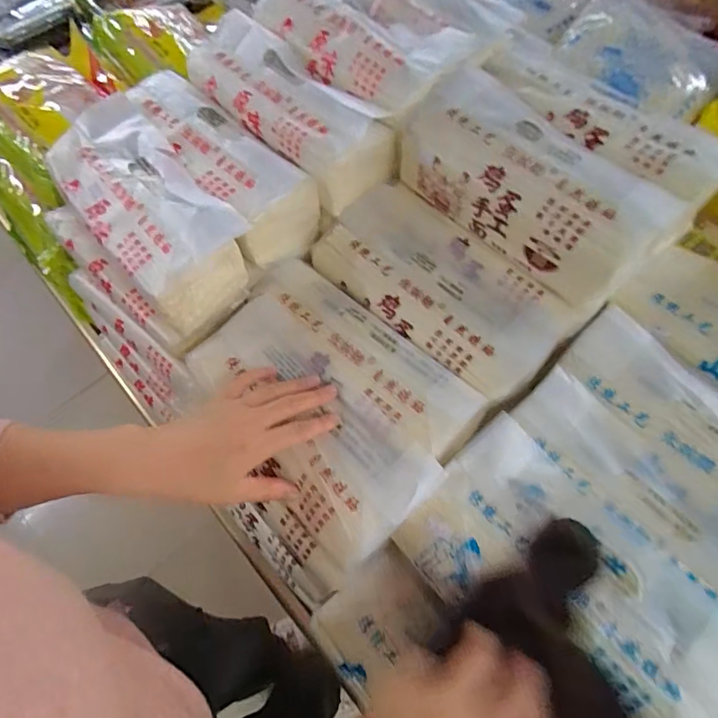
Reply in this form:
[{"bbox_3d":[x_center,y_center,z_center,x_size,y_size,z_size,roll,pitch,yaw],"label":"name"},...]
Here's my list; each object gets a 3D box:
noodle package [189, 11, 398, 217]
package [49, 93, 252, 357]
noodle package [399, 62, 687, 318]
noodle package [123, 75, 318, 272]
[{"bbox_3d":[-0.081,-0.264,0.510,0.094,0.076,0.249,-41,70,-17],"label":"noodle package"},{"bbox_3d":[-0.210,-0.145,0.485,0.109,0.085,0.246,-36,68,-15],"label":"package"},{"bbox_3d":[0.164,-0.165,0.454,0.118,0.087,0.241,-42,70,-17],"label":"noodle package"},{"bbox_3d":[-0.151,-0.209,0.512,0.085,0.075,0.245,-39,69,-16],"label":"noodle package"}]

